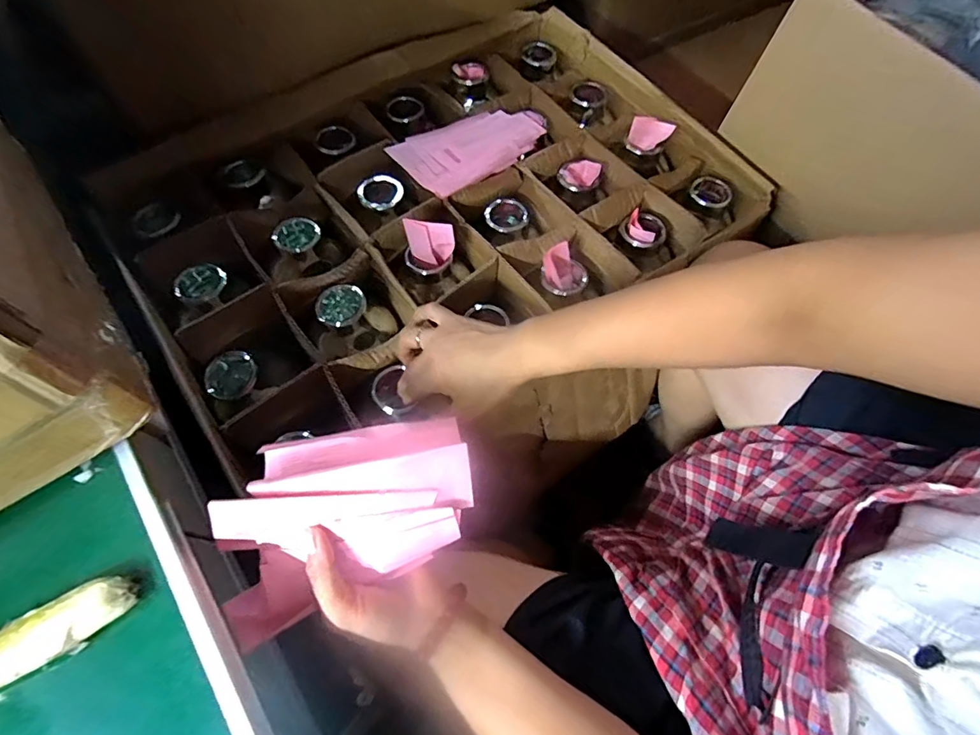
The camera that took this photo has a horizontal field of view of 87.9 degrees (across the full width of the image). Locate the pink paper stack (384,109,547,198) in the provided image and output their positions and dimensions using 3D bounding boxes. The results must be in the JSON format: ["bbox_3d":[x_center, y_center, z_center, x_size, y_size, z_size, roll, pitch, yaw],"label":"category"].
[{"bbox_3d":[-0.025,-0.284,0.649,0.186,0.021,0.111,-36,71,-18],"label":"pink paper stack"}]

